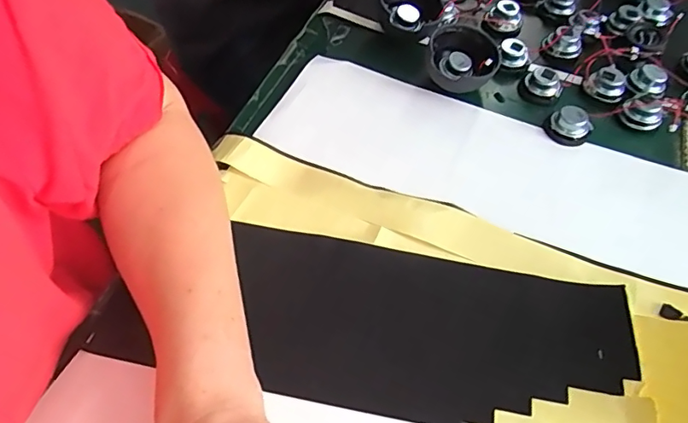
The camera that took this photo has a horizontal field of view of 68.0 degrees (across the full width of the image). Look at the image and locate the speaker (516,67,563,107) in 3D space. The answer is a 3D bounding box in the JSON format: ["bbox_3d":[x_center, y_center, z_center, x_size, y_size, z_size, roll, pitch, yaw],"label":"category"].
[{"bbox_3d":[0.170,-0.110,0.441,0.034,0.016,0.034,19,56,12],"label":"speaker"}]

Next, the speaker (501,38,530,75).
[{"bbox_3d":[0.155,-0.143,0.461,0.024,0.016,0.027,-1,55,-2],"label":"speaker"}]

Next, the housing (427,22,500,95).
[{"bbox_3d":[0.101,-0.129,0.437,0.057,0.038,0.062,1,55,-1],"label":"housing"}]

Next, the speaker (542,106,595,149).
[{"bbox_3d":[0.184,-0.071,0.416,0.034,0.017,0.034,1,55,-1],"label":"speaker"}]

